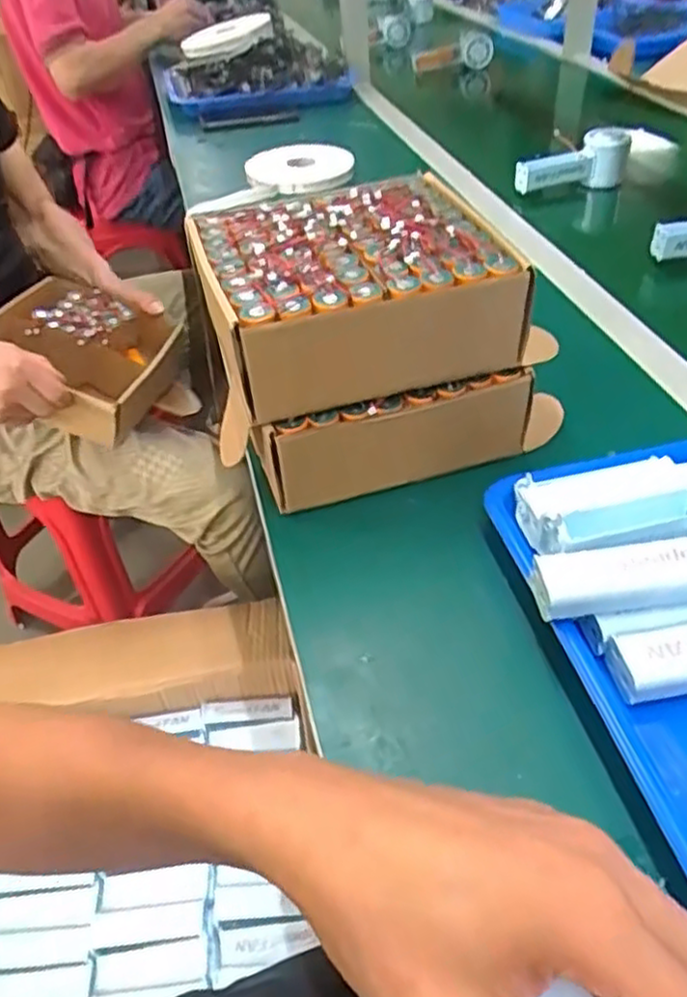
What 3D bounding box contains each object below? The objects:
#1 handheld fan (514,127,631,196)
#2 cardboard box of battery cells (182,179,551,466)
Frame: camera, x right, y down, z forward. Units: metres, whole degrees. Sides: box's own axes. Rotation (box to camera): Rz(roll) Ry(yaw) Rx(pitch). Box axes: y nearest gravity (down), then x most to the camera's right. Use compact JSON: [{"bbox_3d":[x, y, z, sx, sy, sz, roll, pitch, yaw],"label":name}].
[{"bbox_3d":[0.283,-0.413,0.885,0.141,0.061,0.046,-21,45,-16],"label":"handheld fan"},{"bbox_3d":[0.007,-0.146,0.503,0.216,0.079,0.165,-17,44,-12],"label":"cardboard box of battery cells"}]

